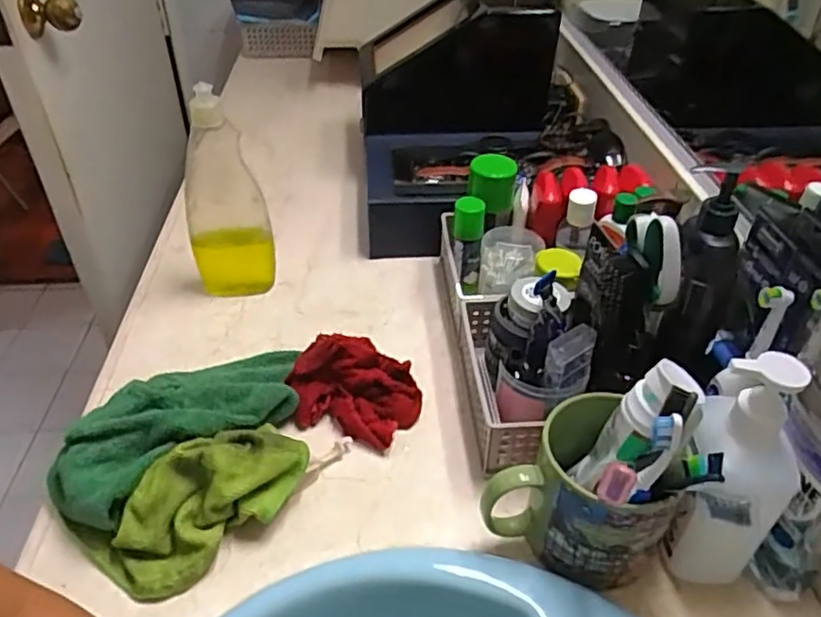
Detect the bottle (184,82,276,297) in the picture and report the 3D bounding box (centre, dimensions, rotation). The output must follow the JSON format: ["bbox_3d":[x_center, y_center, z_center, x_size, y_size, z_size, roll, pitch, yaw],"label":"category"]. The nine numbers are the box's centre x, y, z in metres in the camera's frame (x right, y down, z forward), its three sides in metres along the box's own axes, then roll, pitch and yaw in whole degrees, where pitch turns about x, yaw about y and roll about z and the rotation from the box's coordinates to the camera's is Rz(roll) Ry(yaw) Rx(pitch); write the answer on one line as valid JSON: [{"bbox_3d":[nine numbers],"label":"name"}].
[{"bbox_3d":[-0.202,-0.115,0.695,0.088,0.231,0.046,-11,41,-15],"label":"bottle"}]

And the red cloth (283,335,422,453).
[{"bbox_3d":[-0.055,0.071,0.599,0.127,0.065,0.090,13,41,14],"label":"red cloth"}]

